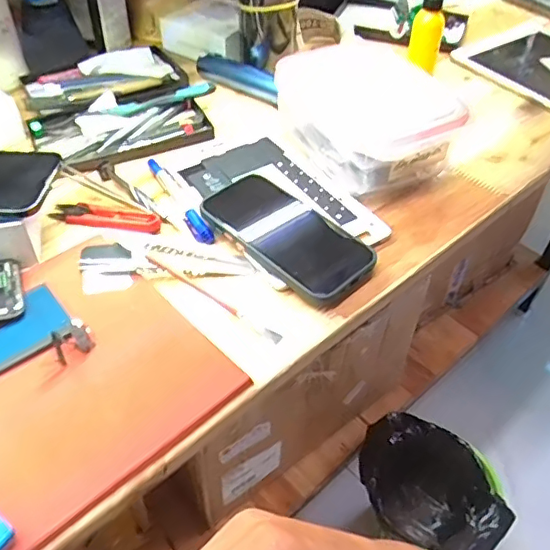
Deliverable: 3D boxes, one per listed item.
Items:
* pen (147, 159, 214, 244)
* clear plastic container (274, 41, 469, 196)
[{"bbox_3d":[-0.089,-0.073,0.515,0.014,0.007,0.127,-22,51,-21],"label":"pen"},{"bbox_3d":[0.081,-0.159,0.545,0.096,0.097,0.181,-25,55,-23],"label":"clear plastic container"}]

